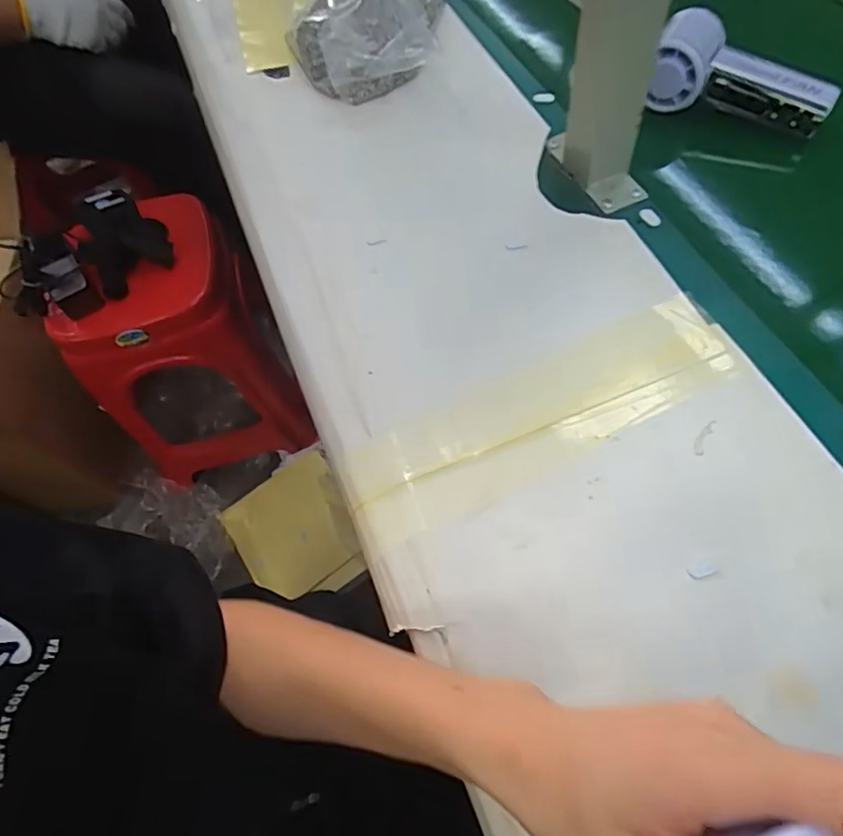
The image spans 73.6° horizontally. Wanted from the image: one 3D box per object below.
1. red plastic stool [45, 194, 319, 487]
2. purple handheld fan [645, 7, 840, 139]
[{"bbox_3d":[-0.430,-0.117,1.060,0.317,0.449,0.281,-17,62,-1],"label":"red plastic stool"},{"bbox_3d":[0.267,-0.287,0.466,0.136,0.045,0.068,18,67,17],"label":"purple handheld fan"}]

